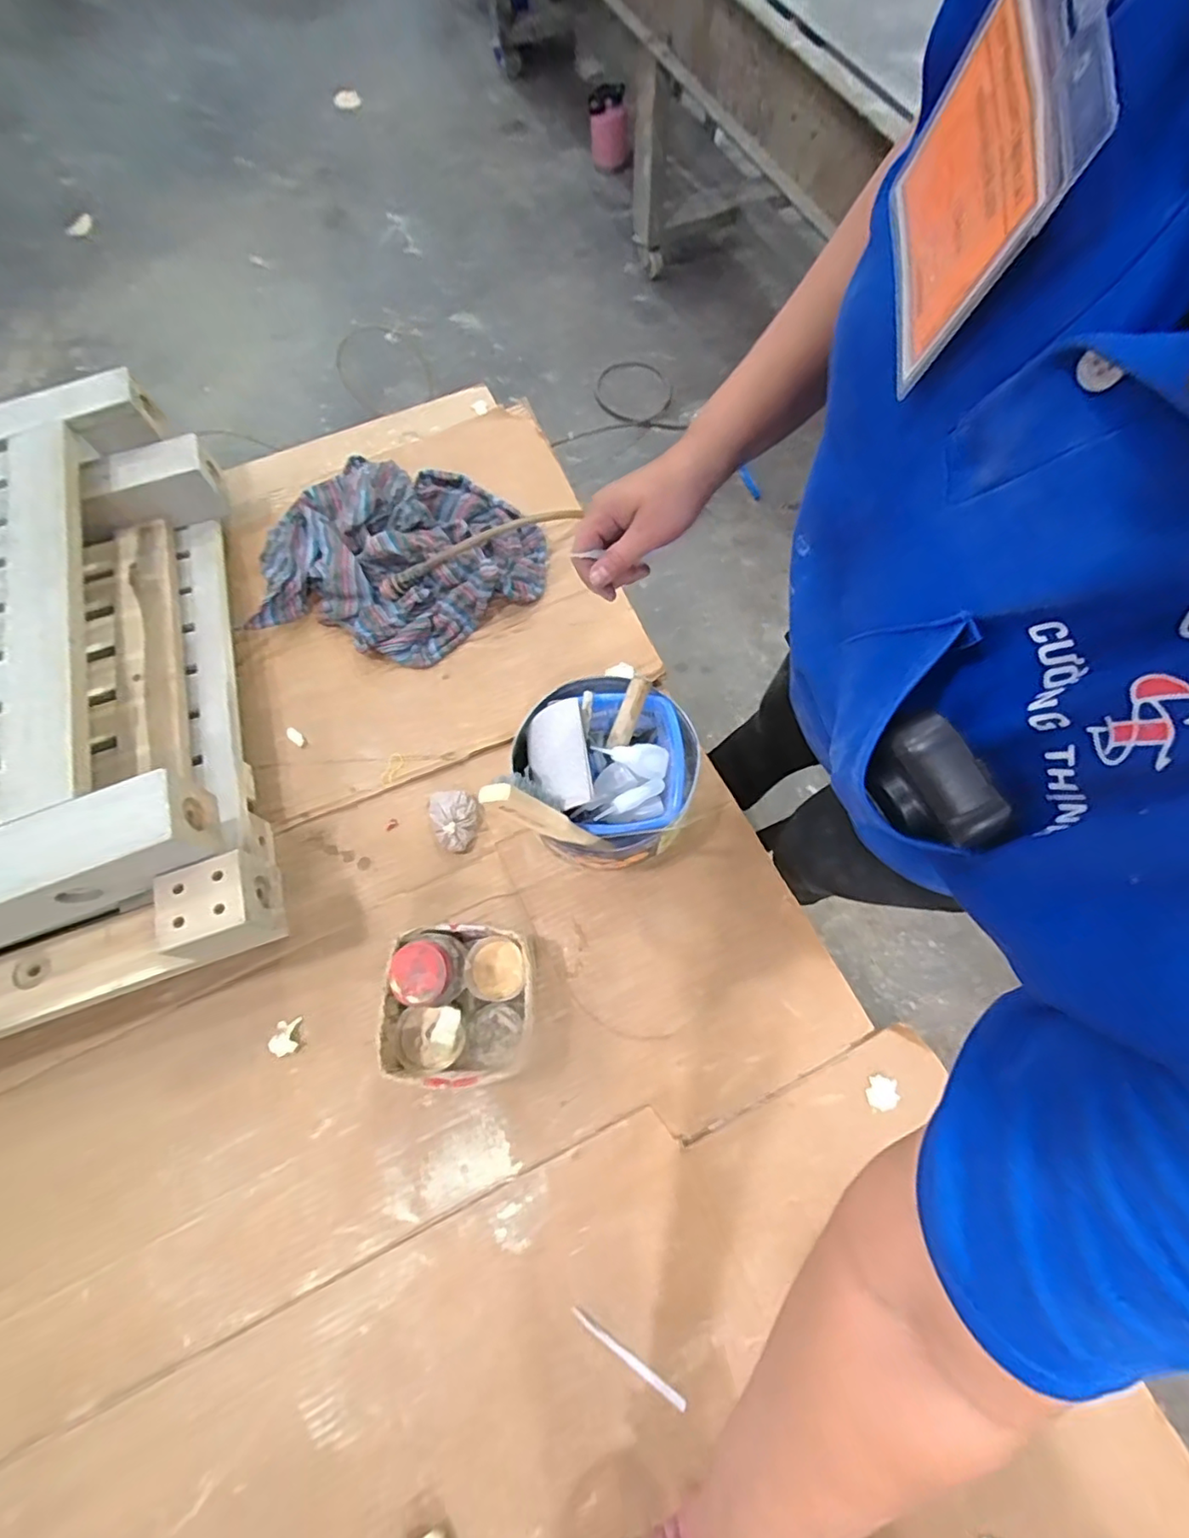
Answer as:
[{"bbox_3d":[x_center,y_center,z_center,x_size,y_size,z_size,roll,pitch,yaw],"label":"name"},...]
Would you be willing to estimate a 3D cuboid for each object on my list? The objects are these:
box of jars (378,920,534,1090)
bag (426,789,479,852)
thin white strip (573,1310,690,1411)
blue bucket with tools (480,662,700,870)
[{"bbox_3d":[-0.120,0.215,0.549,0.132,0.098,0.136,5,68,4],"label":"box of jars"},{"bbox_3d":[-0.153,0.051,0.650,0.050,0.032,0.074,-26,69,-8],"label":"bag"},{"bbox_3d":[0.027,0.481,0.486,0.107,0.005,0.008,29,72,13],"label":"thin white strip"},{"bbox_3d":[0.006,-0.007,0.590,0.171,0.178,0.179,-1,69,2],"label":"blue bucket with tools"}]

